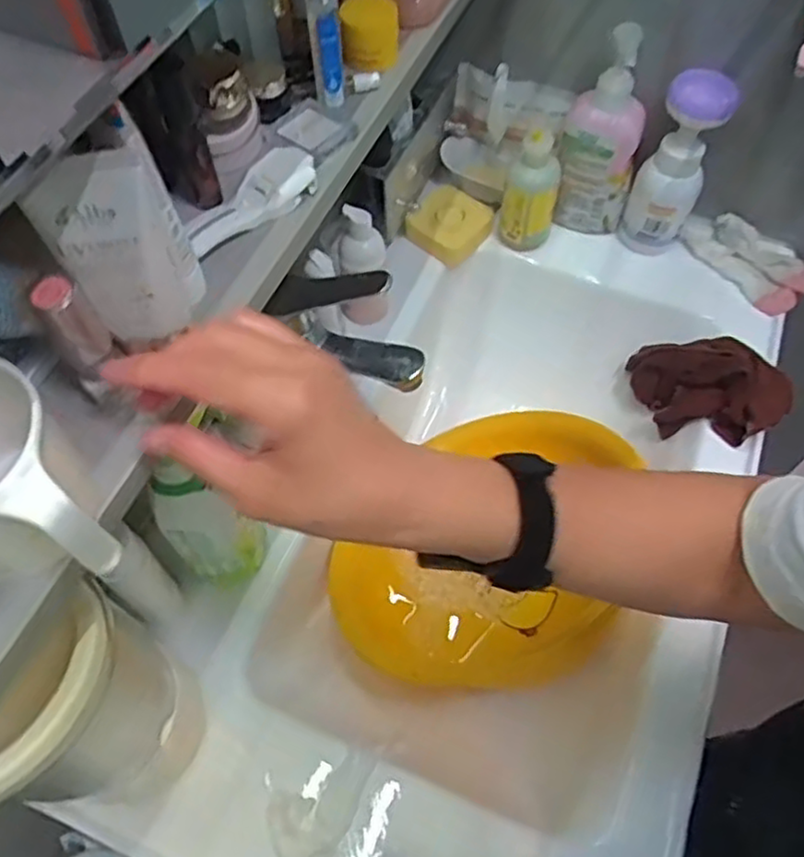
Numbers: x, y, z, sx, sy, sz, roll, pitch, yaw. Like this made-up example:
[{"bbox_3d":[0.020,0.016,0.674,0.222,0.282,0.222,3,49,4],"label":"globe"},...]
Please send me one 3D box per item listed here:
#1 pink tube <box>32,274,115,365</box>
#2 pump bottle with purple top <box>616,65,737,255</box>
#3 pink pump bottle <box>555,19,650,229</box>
[{"bbox_3d":[-0.146,-0.048,0.316,0.019,0.042,0.016,-30,64,-16],"label":"pink tube"},{"bbox_3d":[0.290,-0.274,0.758,0.068,0.186,0.073,18,62,10],"label":"pump bottle with purple top"},{"bbox_3d":[0.217,-0.310,0.757,0.083,0.204,0.059,13,61,8],"label":"pink pump bottle"}]

